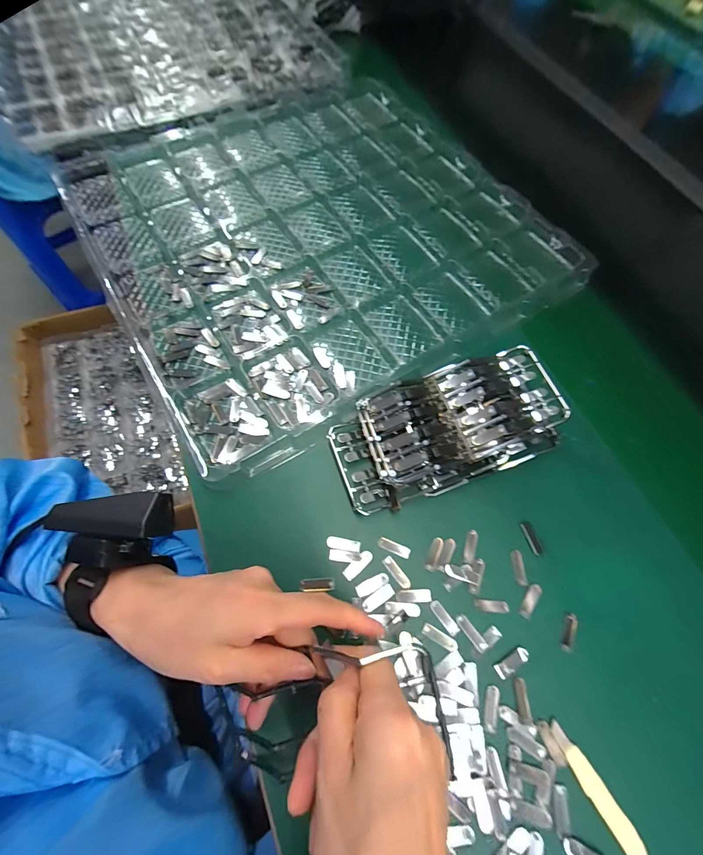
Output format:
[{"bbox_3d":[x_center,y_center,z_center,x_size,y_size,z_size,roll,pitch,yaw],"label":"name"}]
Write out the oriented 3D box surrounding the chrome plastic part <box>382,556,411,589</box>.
[{"bbox_3d":[0.038,0.122,0.279,0.009,0.004,0.029,-37,73,-15],"label":"chrome plastic part"}]

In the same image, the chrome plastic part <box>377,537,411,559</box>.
[{"bbox_3d":[0.037,0.103,0.286,0.029,0.004,0.009,21,68,7],"label":"chrome plastic part"}]

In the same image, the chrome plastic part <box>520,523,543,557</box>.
[{"bbox_3d":[0.159,0.098,0.294,0.007,0.005,0.027,-16,68,-8],"label":"chrome plastic part"}]

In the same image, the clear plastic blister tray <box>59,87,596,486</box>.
[{"bbox_3d":[-0.039,-0.255,0.430,0.506,0.030,0.506,-30,71,-13],"label":"clear plastic blister tray"}]

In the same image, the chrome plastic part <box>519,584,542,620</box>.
[{"bbox_3d":[0.148,0.142,0.273,0.011,0.004,0.028,35,70,12],"label":"chrome plastic part"}]

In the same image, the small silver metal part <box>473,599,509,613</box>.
[{"bbox_3d":[0.114,0.146,0.273,0.029,0.004,0.009,6,67,1],"label":"small silver metal part"}]

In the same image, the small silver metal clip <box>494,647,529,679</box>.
[{"bbox_3d":[0.124,0.182,0.258,0.029,0.004,0.011,-26,70,-12],"label":"small silver metal clip"}]

